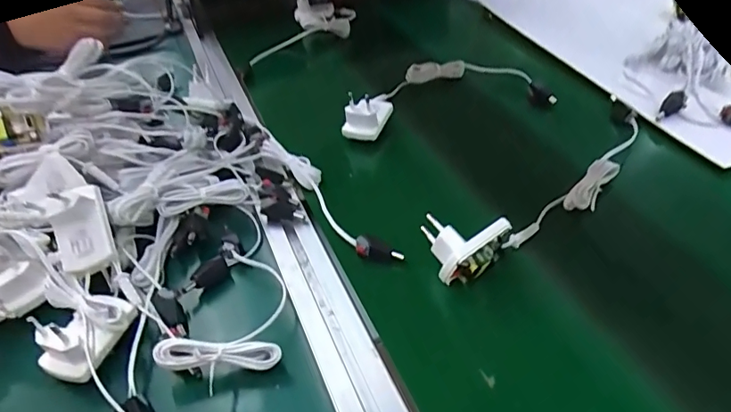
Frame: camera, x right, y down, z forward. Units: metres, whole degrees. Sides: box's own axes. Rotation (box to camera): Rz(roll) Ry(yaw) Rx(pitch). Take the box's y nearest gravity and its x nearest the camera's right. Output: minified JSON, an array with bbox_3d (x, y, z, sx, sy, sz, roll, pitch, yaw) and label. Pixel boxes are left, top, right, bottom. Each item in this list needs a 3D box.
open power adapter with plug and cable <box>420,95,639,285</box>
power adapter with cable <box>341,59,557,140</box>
[{"bbox_3d":[0.171,-0.032,0.445,0.311,0.030,0.066,-31,50,-30],"label":"open power adapter with plug and cable"},{"bbox_3d":[0.082,-0.134,0.580,0.237,0.042,0.121,-9,42,-10],"label":"power adapter with cable"}]

